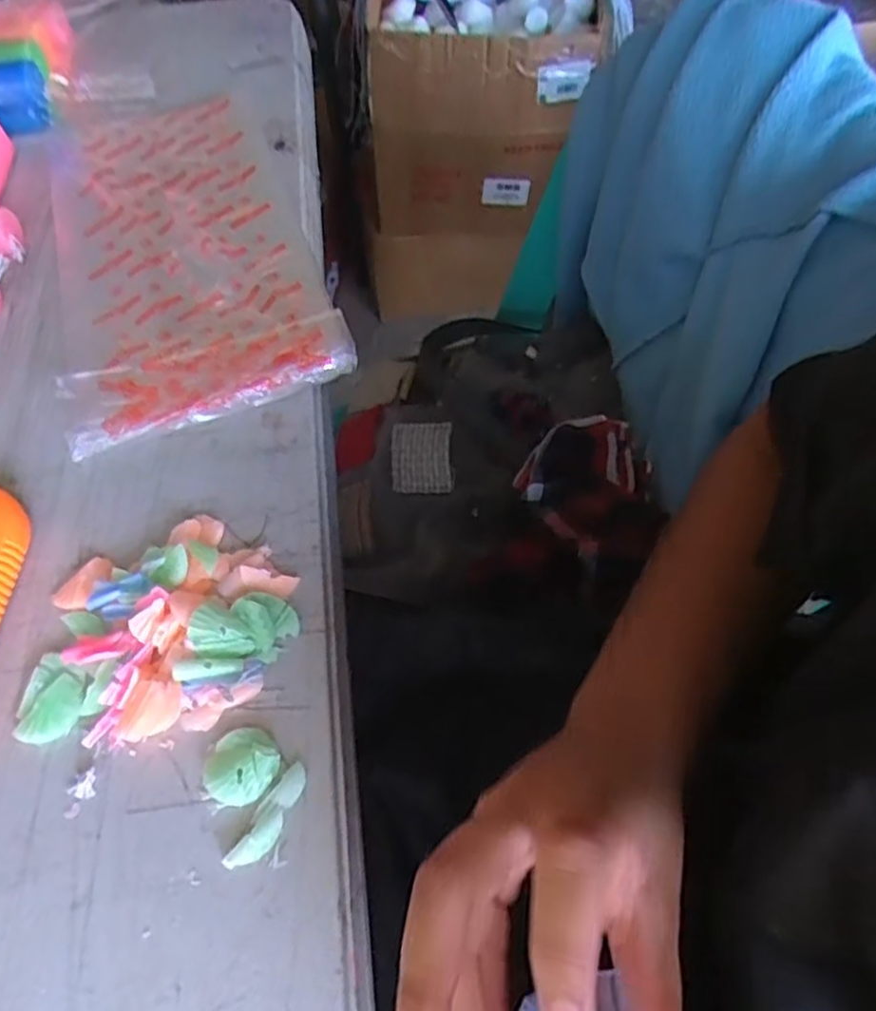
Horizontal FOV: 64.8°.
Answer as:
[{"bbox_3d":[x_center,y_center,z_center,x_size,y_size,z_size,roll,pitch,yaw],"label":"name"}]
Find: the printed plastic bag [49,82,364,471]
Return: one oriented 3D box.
[{"bbox_3d":[-0.178,-0.187,0.452,0.148,0.016,0.334,-19,60,-10],"label":"printed plastic bag"}]

